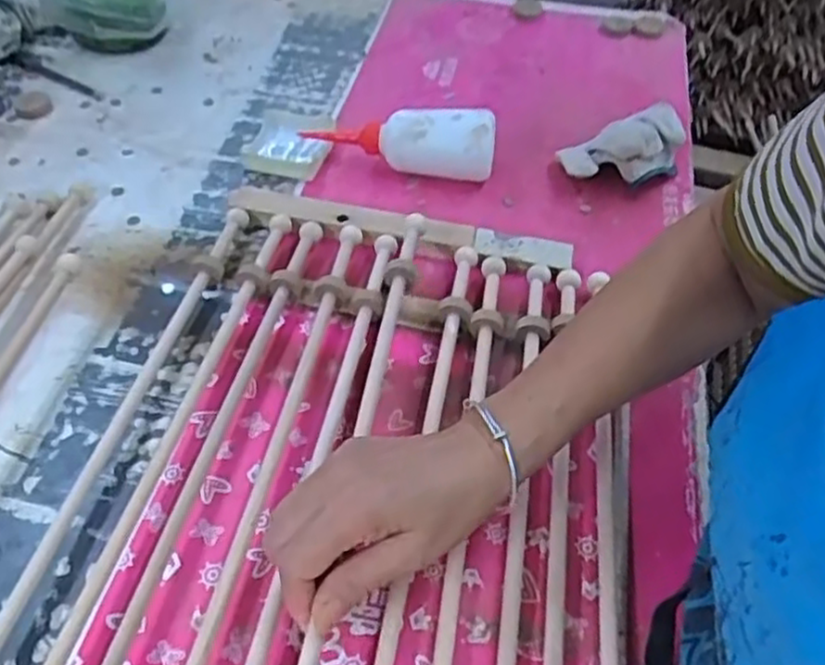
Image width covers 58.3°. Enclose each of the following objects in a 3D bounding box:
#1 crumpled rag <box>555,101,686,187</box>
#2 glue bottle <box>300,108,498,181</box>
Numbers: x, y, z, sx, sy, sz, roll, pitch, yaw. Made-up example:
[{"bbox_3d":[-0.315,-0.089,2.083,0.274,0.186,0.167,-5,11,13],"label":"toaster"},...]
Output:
[{"bbox_3d":[0.206,-0.175,0.701,0.146,0.052,0.087,-20,53,-20],"label":"crumpled rag"},{"bbox_3d":[-0.015,-0.181,0.684,0.182,0.059,0.046,12,47,7],"label":"glue bottle"}]

